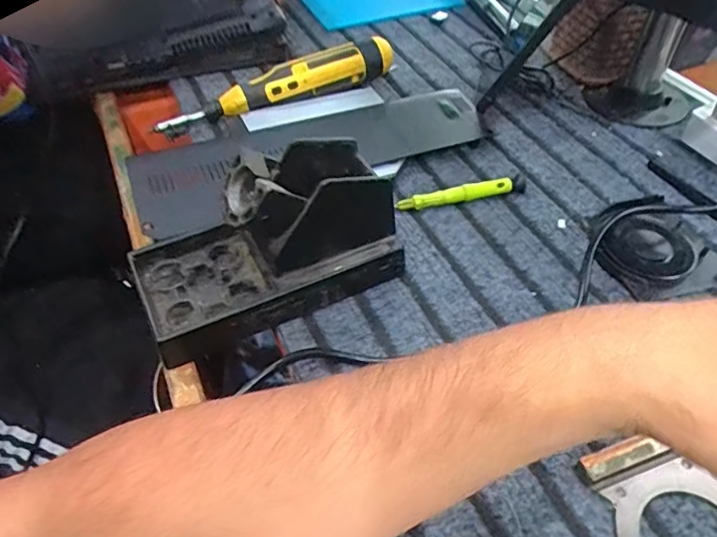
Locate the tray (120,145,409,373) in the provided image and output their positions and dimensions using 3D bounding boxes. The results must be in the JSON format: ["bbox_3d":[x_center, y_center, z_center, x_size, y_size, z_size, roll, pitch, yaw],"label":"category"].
[{"bbox_3d":[-0.058,-0.021,0.339,0.158,0.082,0.083,-20,50,-19],"label":"tray"}]

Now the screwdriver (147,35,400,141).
[{"bbox_3d":[-0.068,-0.159,0.494,0.214,0.047,0.034,-16,49,-16],"label":"screwdriver"}]

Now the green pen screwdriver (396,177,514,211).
[{"bbox_3d":[0.072,-0.055,0.418,0.088,0.014,0.010,-10,48,-10],"label":"green pen screwdriver"}]

